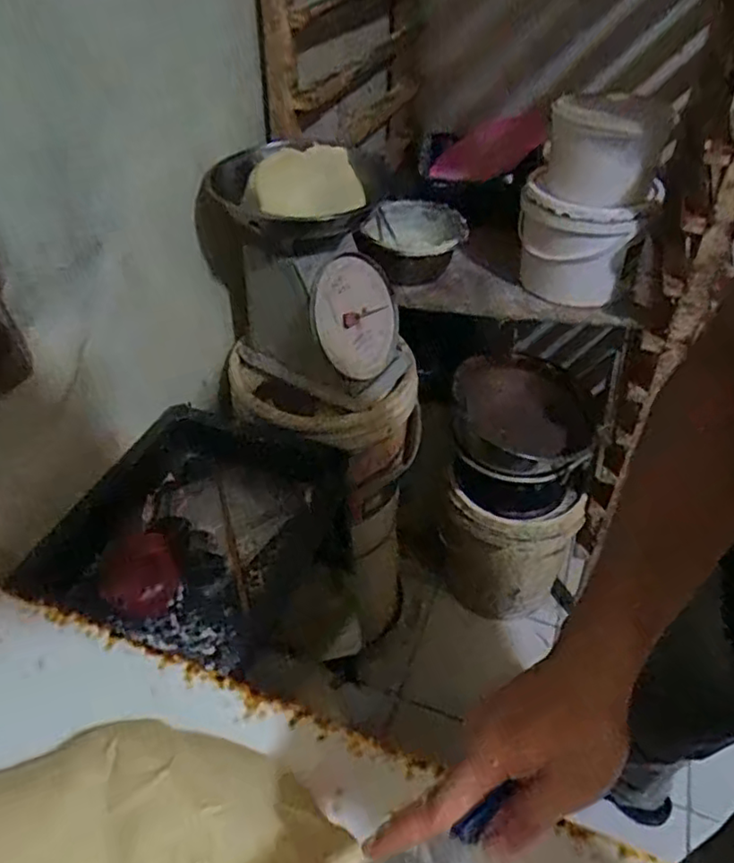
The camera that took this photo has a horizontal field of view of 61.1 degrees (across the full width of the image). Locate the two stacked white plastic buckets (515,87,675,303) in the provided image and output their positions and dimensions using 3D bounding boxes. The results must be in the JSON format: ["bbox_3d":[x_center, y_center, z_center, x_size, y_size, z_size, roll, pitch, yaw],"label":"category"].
[{"bbox_3d":[0.359,-0.395,1.029,0.178,0.285,0.191,14,45,12],"label":"two stacked white plastic buckets"}]

